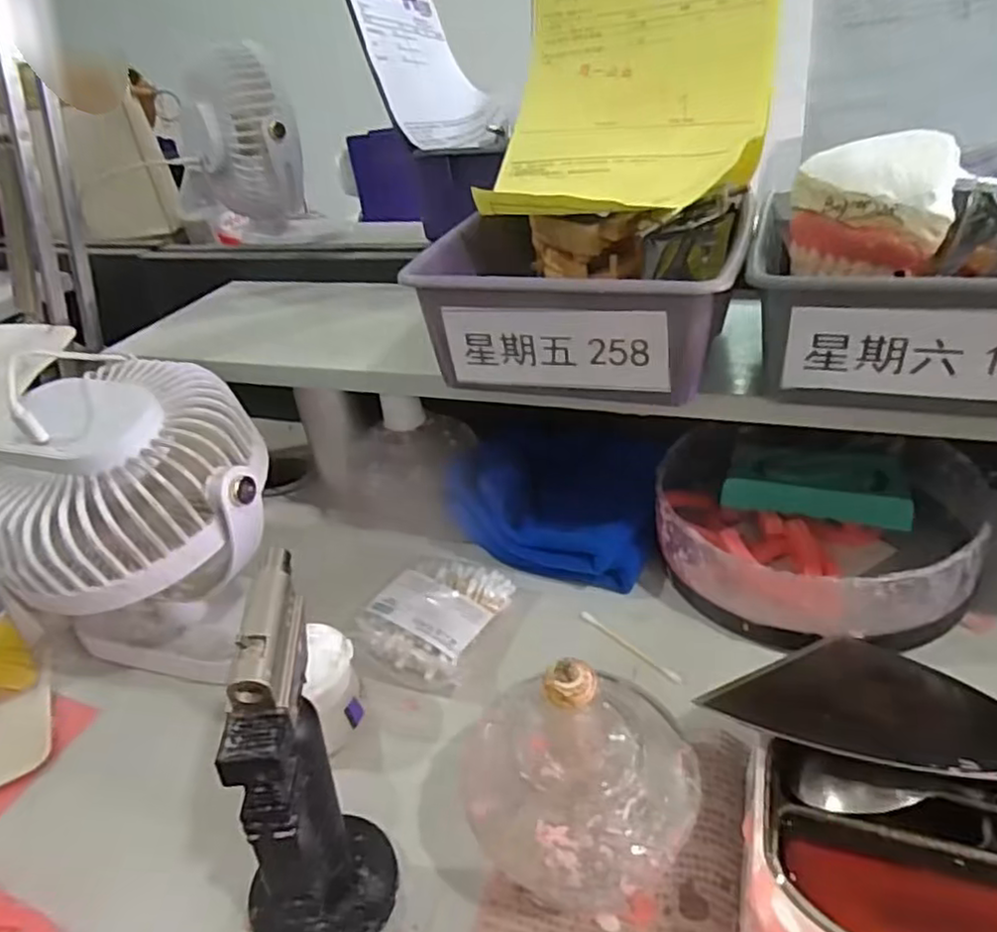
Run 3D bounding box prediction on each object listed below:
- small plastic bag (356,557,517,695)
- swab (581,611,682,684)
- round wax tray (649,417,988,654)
[{"bbox_3d":[-0.037,0.086,0.404,0.067,0.024,0.085,11,38,25],"label":"small plastic bag"},{"bbox_3d":[0.073,0.101,0.387,0.006,0.004,0.071,-29,39,-29],"label":"swab"},{"bbox_3d":[0.187,0.031,0.424,0.170,0.055,0.186,-5,34,3],"label":"round wax tray"}]

